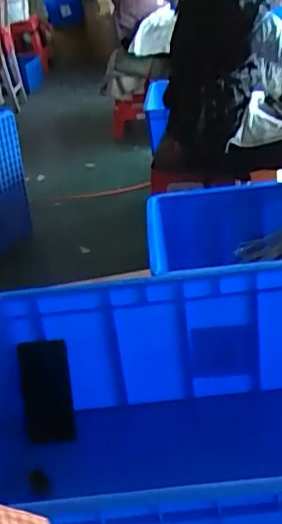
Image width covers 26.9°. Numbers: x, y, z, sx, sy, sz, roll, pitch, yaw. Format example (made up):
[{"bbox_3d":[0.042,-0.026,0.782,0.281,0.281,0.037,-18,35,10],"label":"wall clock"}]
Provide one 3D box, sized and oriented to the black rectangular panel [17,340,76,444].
[{"bbox_3d":[-0.152,0.210,0.948,0.078,0.171,0.011,-5,11,1],"label":"black rectangular panel"}]

